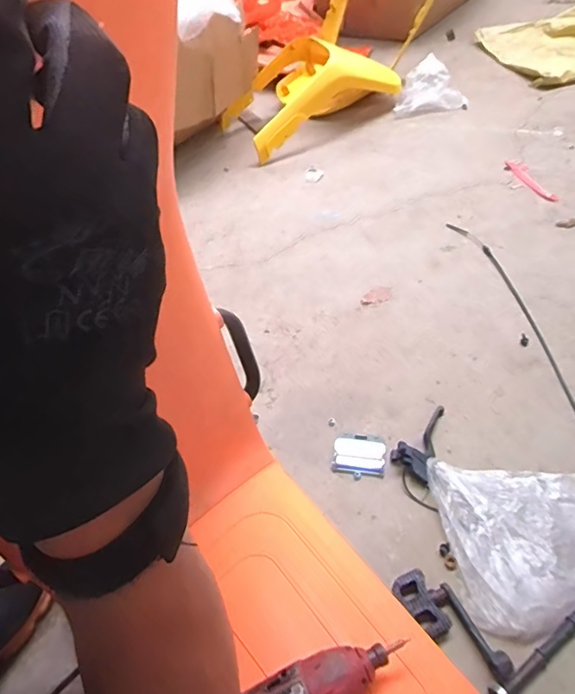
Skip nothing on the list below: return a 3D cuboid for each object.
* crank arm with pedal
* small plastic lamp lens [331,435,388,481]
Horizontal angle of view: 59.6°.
[{"bbox_3d":[0.223,0.376,0.682,0.067,0.036,0.166,-35,54,-22],"label":"crank arm with pedal"},{"bbox_3d":[0.124,0.188,0.871,0.089,0.025,0.079,6,50,12],"label":"small plastic lamp lens"}]

